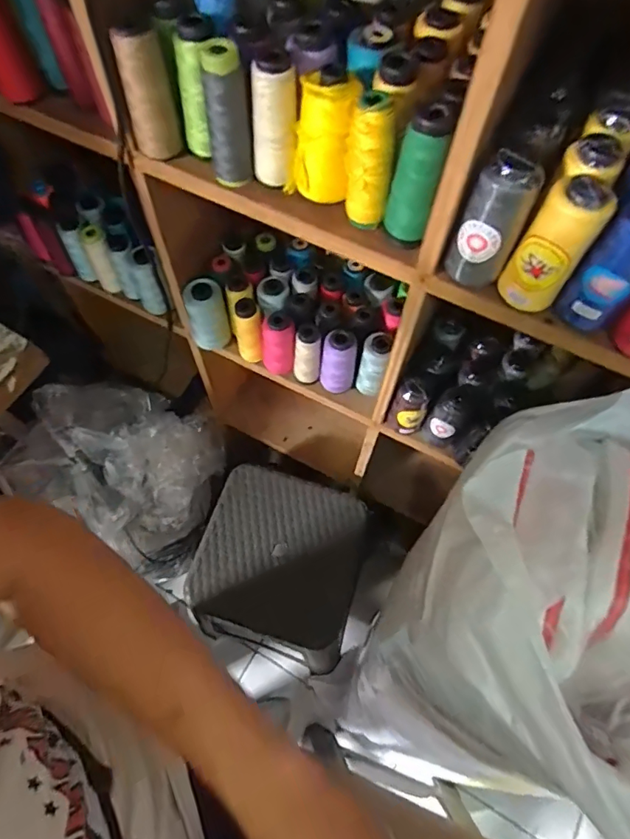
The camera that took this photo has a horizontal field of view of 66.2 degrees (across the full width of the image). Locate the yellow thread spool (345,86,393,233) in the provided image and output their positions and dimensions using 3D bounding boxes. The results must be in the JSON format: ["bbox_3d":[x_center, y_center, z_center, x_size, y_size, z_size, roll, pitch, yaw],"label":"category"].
[{"bbox_3d":[0.046,-0.224,0.425,0.034,0.110,0.034,-1,65,-2],"label":"yellow thread spool"}]

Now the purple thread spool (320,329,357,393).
[{"bbox_3d":[0.034,-0.084,0.711,0.051,0.111,0.044,10,65,3],"label":"purple thread spool"}]

